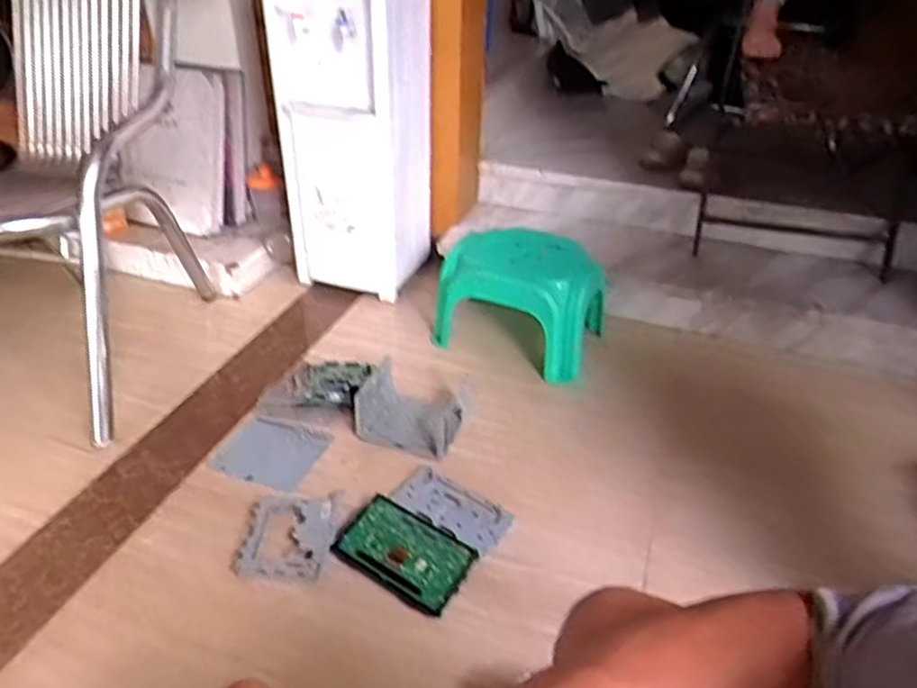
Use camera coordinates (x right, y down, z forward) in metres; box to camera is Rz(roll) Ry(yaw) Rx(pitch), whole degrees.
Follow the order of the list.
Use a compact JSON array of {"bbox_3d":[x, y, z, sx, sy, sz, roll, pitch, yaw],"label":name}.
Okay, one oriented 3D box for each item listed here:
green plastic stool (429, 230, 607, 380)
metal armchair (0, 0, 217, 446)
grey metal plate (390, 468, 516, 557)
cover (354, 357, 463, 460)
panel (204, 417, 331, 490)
[{"bbox_3d":[0.131,-0.099,1.394,0.331,0.224,0.197,16,36,19],"label":"green plastic stool"},{"bbox_3d":[-0.865,-0.311,1.244,0.572,0.720,0.570,9,34,10],"label":"metal armchair"},{"bbox_3d":[-0.009,0.273,1.082,0.194,0.009,0.095,26,43,31],"label":"grey metal plate"},{"bbox_3d":[-0.088,0.109,1.228,0.183,0.093,0.166,12,38,16],"label":"cover"},{"bbox_3d":[-0.345,0.198,1.191,0.171,0.013,0.142,14,38,18],"label":"panel"}]

